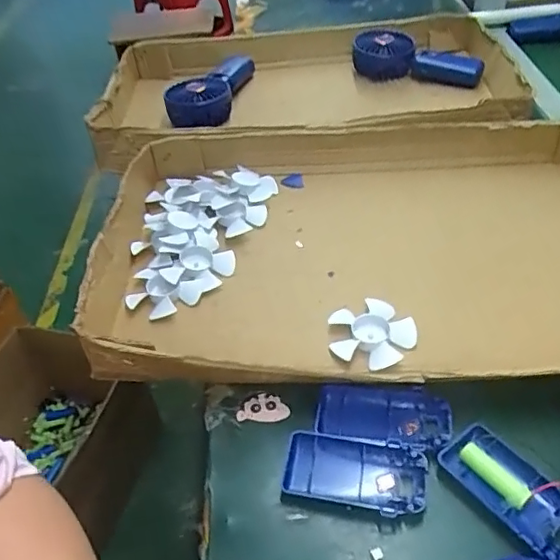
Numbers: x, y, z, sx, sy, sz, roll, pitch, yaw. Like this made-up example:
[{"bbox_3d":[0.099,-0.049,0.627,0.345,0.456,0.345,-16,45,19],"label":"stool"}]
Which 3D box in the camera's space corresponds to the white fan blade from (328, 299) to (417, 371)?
[{"bbox_3d":[0.076,0.042,0.475,0.068,0.014,0.063,-4,44,4],"label":"white fan blade"}]

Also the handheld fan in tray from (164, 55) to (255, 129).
[{"bbox_3d":[-0.093,-0.272,0.793,0.081,0.044,0.187,6,46,13],"label":"handheld fan in tray"}]

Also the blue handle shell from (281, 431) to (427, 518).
[{"bbox_3d":[0.050,0.132,0.385,0.094,0.016,0.043,6,46,13],"label":"blue handle shell"}]

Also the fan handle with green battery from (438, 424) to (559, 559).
[{"bbox_3d":[0.151,0.134,0.366,0.045,0.021,0.092,-30,49,-22],"label":"fan handle with green battery"}]

